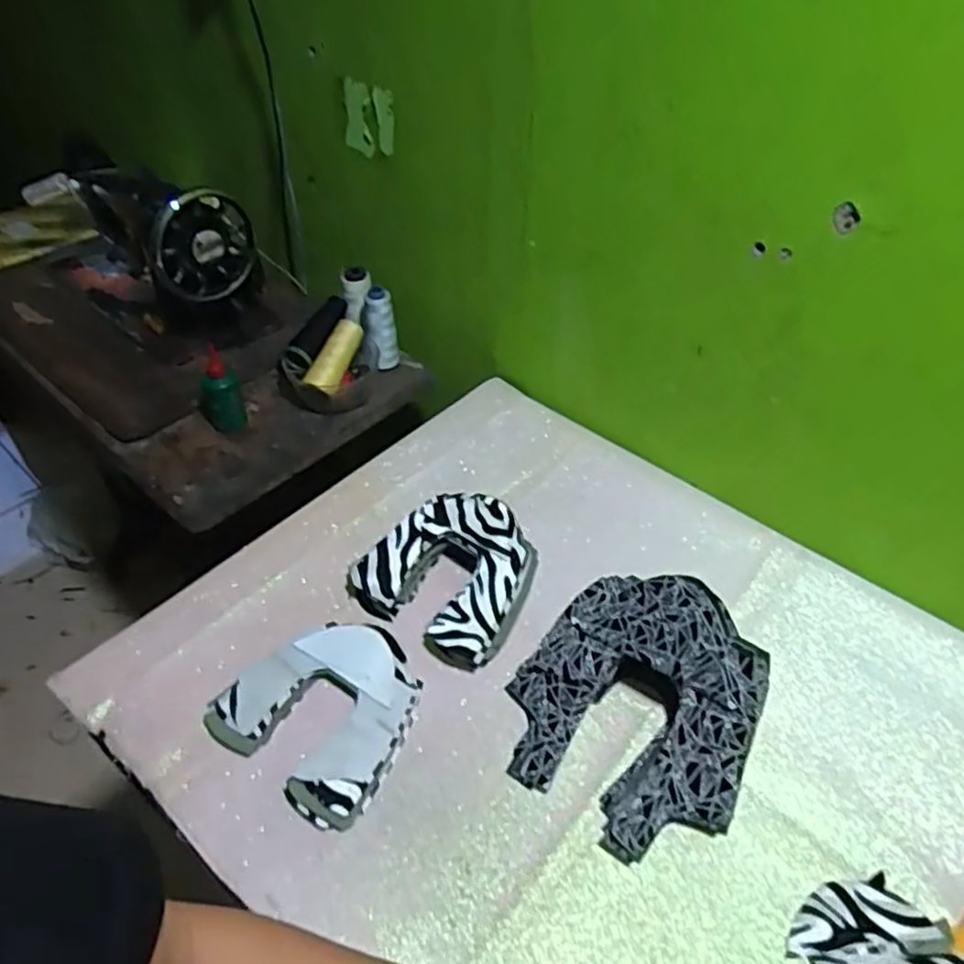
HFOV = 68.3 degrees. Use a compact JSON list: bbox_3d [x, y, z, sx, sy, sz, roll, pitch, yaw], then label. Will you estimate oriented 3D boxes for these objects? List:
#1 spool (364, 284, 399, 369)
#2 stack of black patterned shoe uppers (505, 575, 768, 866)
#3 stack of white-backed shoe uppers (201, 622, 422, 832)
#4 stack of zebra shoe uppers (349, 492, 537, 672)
[{"bbox_3d":[-0.135,-0.198,0.959,0.039,0.132,0.033,-5,45,-6],"label":"spool"},{"bbox_3d":[0.132,0.179,0.598,0.201,0.100,0.206,28,51,25],"label":"stack of black patterned shoe uppers"},{"bbox_3d":[-0.136,0.197,0.628,0.161,0.034,0.152,28,51,25],"label":"stack of white-backed shoe uppers"},{"bbox_3d":[-0.030,0.085,0.710,0.168,0.068,0.151,28,51,24],"label":"stack of zebra shoe uppers"}]

